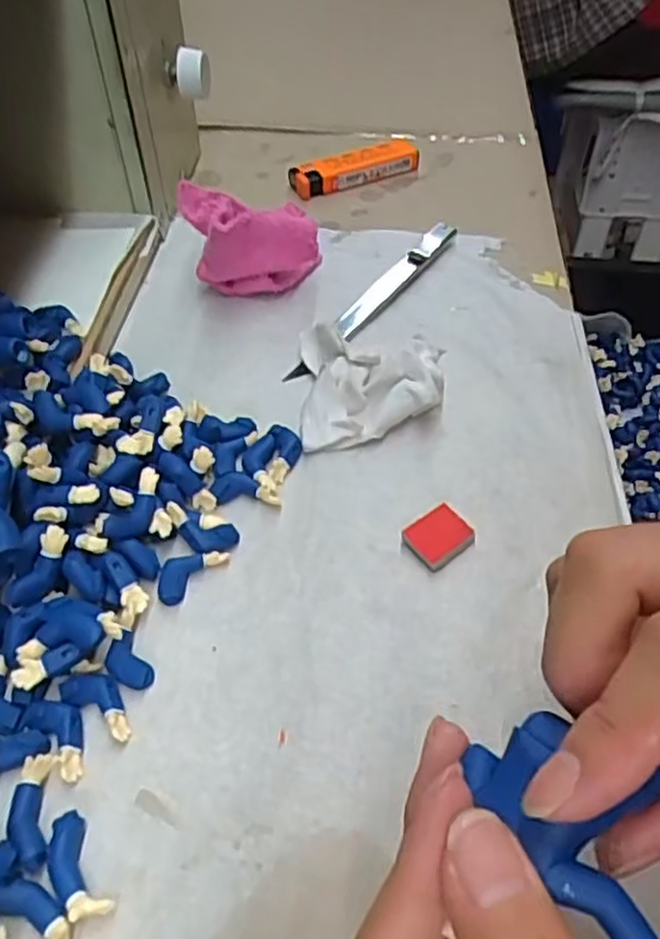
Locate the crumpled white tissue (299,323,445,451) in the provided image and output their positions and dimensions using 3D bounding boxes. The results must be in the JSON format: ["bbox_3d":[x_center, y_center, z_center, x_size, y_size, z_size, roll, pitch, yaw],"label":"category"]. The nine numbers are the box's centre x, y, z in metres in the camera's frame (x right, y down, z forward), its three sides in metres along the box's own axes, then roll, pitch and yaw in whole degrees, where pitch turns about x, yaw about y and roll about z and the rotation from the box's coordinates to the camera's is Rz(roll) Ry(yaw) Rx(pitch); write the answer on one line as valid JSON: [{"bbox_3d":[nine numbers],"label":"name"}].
[{"bbox_3d":[0.018,-0.038,0.320,0.059,0.021,0.060,0,48,0],"label":"crumpled white tissue"}]

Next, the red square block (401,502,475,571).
[{"bbox_3d":[0.040,0.025,0.275,0.023,0.005,0.019,-33,56,-26],"label":"red square block"}]

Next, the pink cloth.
[{"bbox_3d":[-0.039,-0.111,0.367,0.053,0.048,0.049,-17,51,-15],"label":"pink cloth"}]

